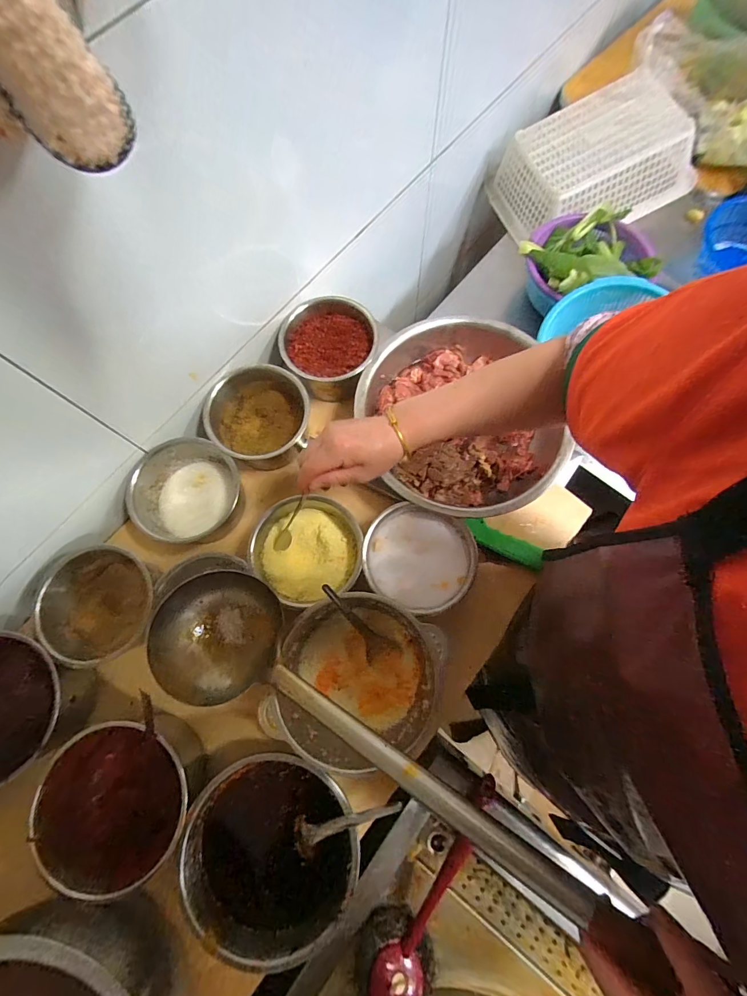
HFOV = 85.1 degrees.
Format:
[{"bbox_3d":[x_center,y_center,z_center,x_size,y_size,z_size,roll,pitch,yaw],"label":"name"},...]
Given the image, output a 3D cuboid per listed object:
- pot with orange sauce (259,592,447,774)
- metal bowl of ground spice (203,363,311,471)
[{"bbox_3d":[-0.025,0.207,0.464,0.164,0.083,0.165,0,75,1],"label":"pot with orange sauce"},{"bbox_3d":[-0.161,-0.116,0.565,0.138,0.083,0.132,0,75,1],"label":"metal bowl of ground spice"}]

